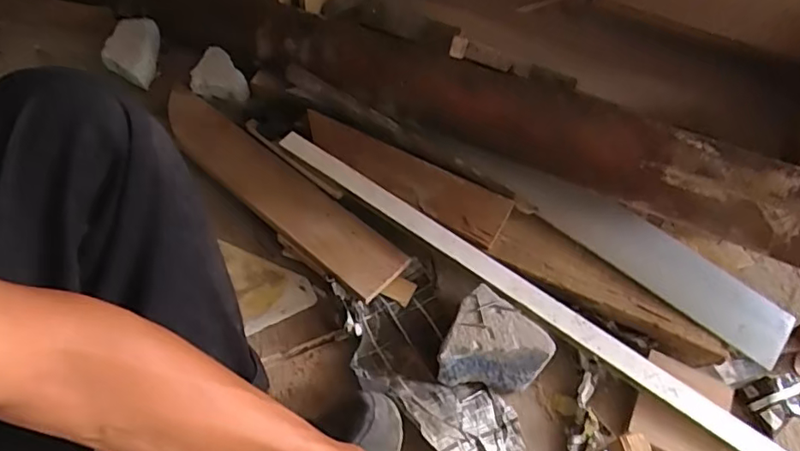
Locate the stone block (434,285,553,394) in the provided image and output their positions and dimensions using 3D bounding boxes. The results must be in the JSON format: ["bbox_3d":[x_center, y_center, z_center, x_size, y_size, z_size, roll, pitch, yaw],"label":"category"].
[{"bbox_3d":[0.129,0.169,0.733,0.129,0.073,0.122,26,58,13],"label":"stone block"}]

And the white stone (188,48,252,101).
[{"bbox_3d":[-0.329,-0.280,0.999,0.097,0.053,0.095,6,55,2],"label":"white stone"}]

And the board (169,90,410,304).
[{"bbox_3d":[-0.207,-0.065,0.852,0.495,0.029,0.097,37,61,17],"label":"board"}]

